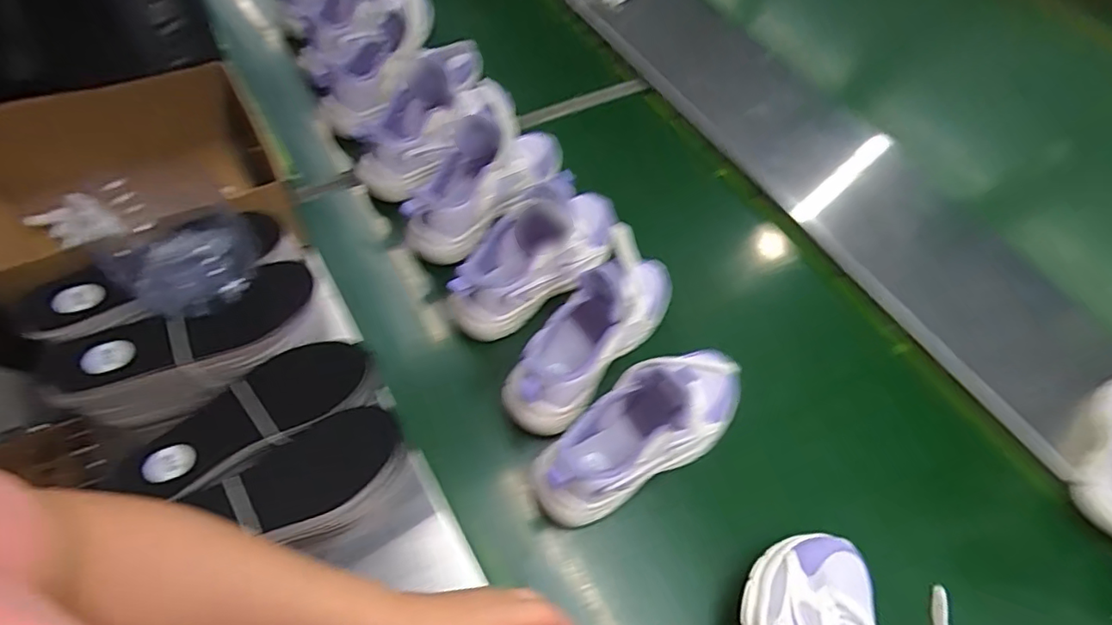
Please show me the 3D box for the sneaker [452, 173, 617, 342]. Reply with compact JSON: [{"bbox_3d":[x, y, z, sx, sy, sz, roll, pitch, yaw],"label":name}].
[{"bbox_3d":[-0.016,-0.076,0.618,0.074,0.114,0.233,40,64,20],"label":"sneaker"}]

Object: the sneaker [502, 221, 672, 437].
[{"bbox_3d":[0.042,0.006,0.574,0.095,0.109,0.239,29,60,15],"label":"sneaker"}]

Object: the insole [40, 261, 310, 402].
[{"bbox_3d":[-0.309,0.011,0.473,0.199,0.020,0.065,-26,62,-18],"label":"insole"}]

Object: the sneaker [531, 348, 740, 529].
[{"bbox_3d":[0.085,0.106,0.523,0.227,0.145,0.080,-26,62,-18],"label":"sneaker"}]

